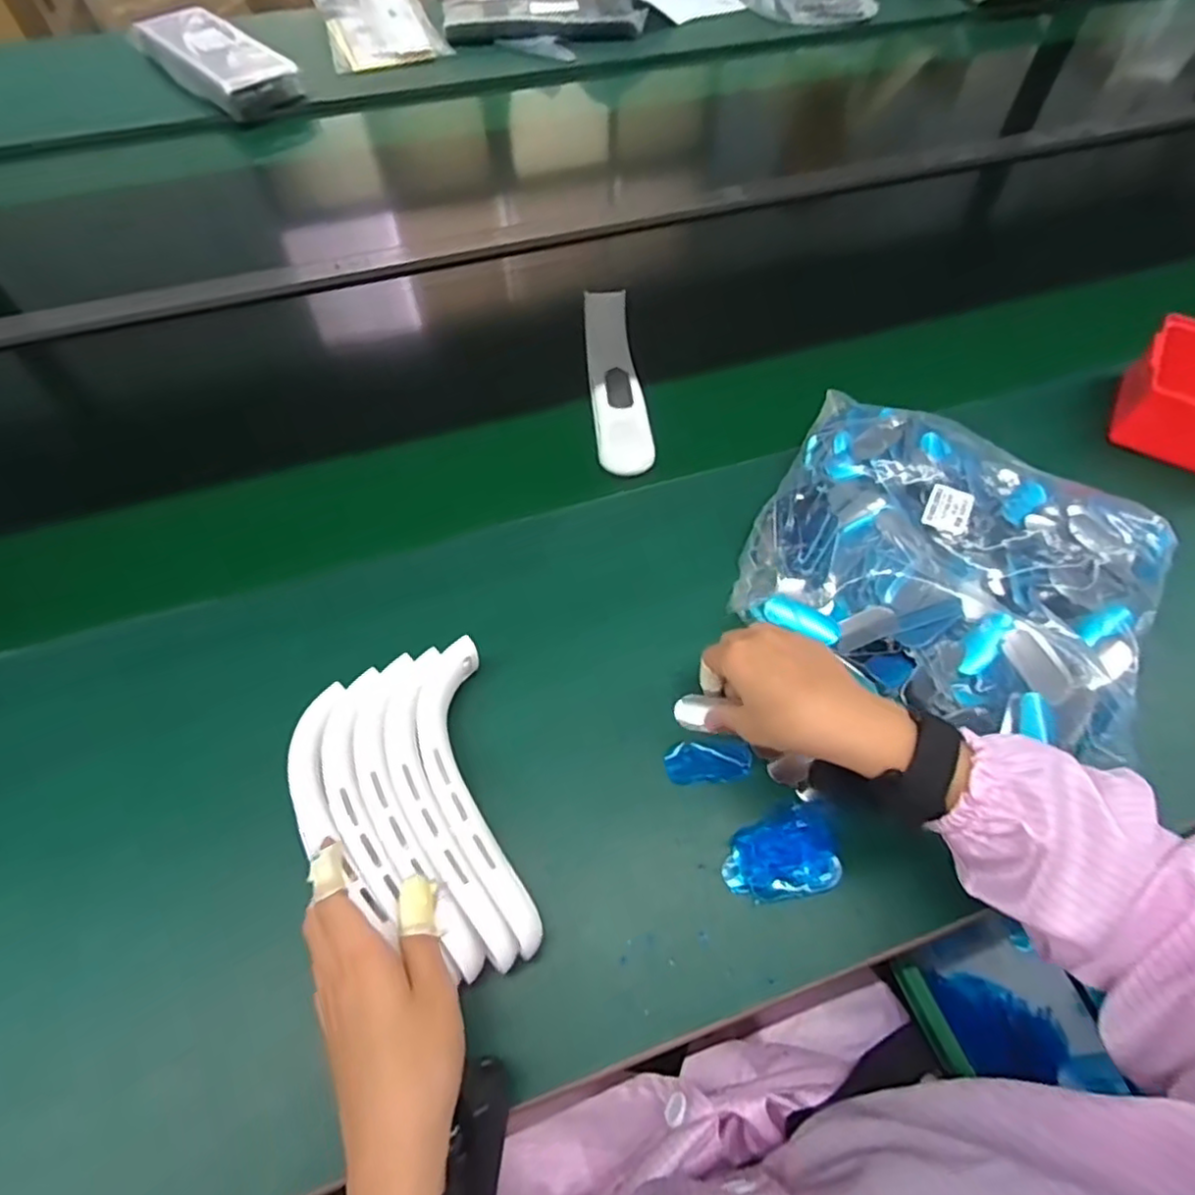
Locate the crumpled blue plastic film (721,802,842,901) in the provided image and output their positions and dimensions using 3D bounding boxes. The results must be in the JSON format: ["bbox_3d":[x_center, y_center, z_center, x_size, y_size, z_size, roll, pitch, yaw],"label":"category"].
[{"bbox_3d":[0.119,0.165,0.416,0.078,0.010,0.050,-18,60,-11],"label":"crumpled blue plastic film"}]

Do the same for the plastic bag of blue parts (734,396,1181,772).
[{"bbox_3d":[0.276,-0.030,0.505,0.288,0.049,0.264,27,62,15],"label":"plastic bag of blue parts"}]

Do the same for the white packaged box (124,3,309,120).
[{"bbox_3d":[-0.570,-0.802,0.974,0.287,0.047,0.129,40,67,21],"label":"white packaged box"}]

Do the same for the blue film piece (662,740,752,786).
[{"bbox_3d":[0.077,0.114,0.452,0.058,0.005,0.029,-1,59,-1],"label":"blue film piece"}]

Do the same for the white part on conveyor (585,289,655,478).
[{"bbox_3d":[0.019,-0.205,0.624,0.052,0.057,0.190,-6,59,-4],"label":"white part on conveyor"}]

